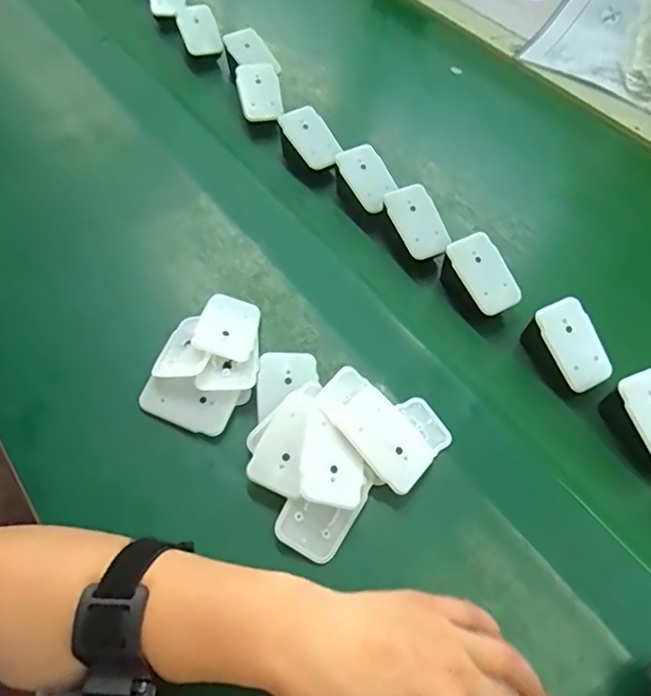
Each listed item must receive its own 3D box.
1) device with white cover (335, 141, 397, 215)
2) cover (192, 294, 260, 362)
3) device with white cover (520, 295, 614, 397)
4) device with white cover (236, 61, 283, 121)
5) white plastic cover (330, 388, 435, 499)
[{"bbox_3d":[0.040,-0.161,0.516,0.040,0.012,0.064,-34,93,0],"label":"device with white cover"},{"bbox_3d":[-0.075,-0.018,0.429,0.044,0.007,0.063,17,45,-7],"label":"cover"},{"bbox_3d":[0.191,0.002,0.433,0.045,0.046,0.066,-18,59,-15],"label":"device with white cover"},{"bbox_3d":[-0.071,-0.271,0.581,0.043,0.011,0.069,-11,81,-9],"label":"device with white cover"},{"bbox_3d":[0.041,0.061,0.372,0.043,0.005,0.070,-40,89,-27],"label":"white plastic cover"}]

